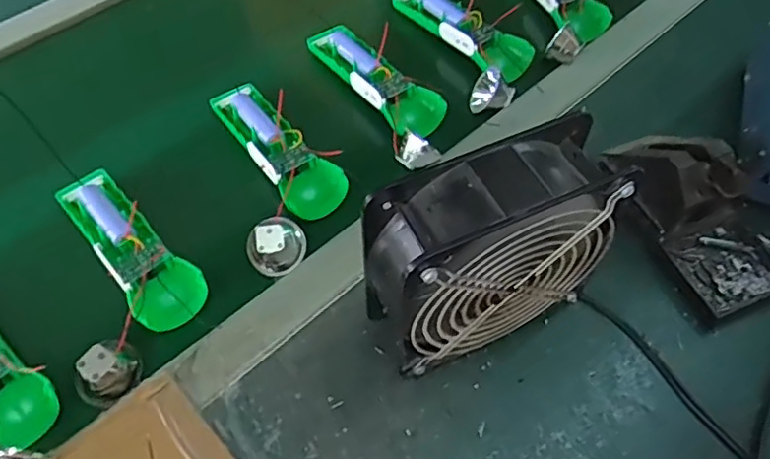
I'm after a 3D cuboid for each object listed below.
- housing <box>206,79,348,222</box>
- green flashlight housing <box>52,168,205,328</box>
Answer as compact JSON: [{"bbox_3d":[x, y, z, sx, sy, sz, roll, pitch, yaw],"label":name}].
[{"bbox_3d":[-0.090,-0.070,0.527,0.050,0.029,0.153,-29,60,-18],"label":"housing"},{"bbox_3d":[-0.193,0.007,0.470,0.051,0.019,0.170,-34,62,-21],"label":"green flashlight housing"}]

